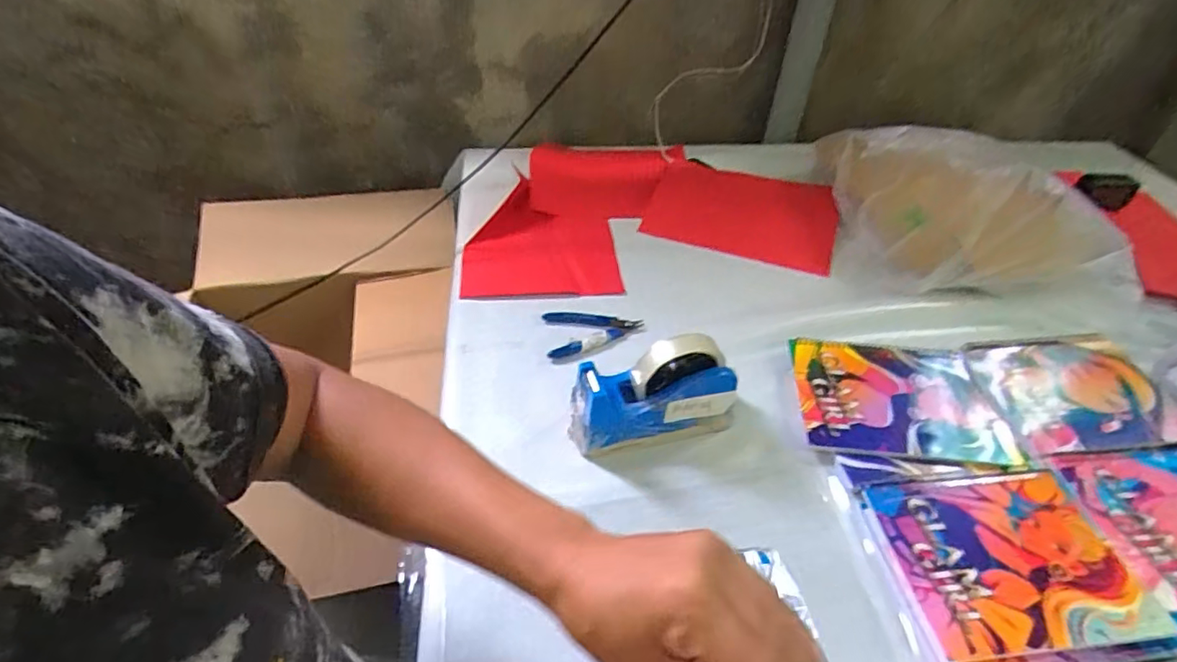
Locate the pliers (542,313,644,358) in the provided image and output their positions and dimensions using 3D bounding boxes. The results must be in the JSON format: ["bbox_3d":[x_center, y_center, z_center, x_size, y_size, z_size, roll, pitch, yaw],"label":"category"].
[{"bbox_3d":[0.005,0.003,0.682,0.115,0.008,0.070,0,45,-2],"label":"pliers"}]

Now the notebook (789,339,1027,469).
[{"bbox_3d":[0.329,0.068,0.619,0.202,0.011,0.156,5,45,4],"label":"notebook"}]

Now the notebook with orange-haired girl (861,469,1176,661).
[{"bbox_3d":[0.362,0.195,0.497,0.193,0.008,0.148,-4,45,-6],"label":"notebook with orange-haired girl"}]

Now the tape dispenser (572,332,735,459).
[{"bbox_3d":[0.066,0.058,0.558,0.166,0.105,0.057,-7,45,-8],"label":"tape dispenser"}]

